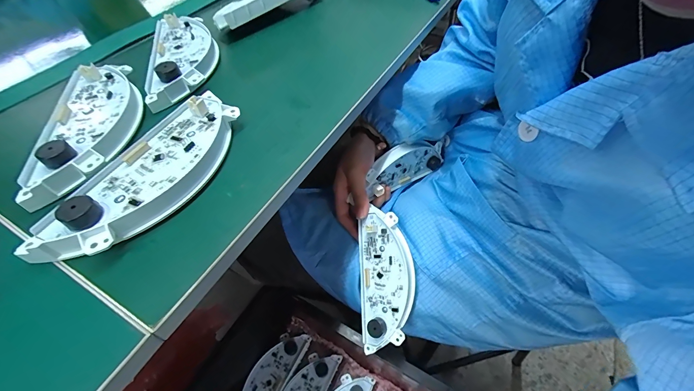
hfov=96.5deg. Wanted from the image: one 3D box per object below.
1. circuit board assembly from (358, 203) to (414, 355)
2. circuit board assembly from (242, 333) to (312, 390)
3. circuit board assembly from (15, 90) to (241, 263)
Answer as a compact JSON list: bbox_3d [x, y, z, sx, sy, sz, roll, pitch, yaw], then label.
[{"bbox_3d":[0.045,0.102,0.378,0.069,0.016,0.163,-9,80,29],"label":"circuit board assembly"},{"bbox_3d":[-0.131,0.306,0.514,0.062,0.012,0.171,22,56,19],"label":"circuit board assembly"},{"bbox_3d":[-0.145,-0.020,0.231,0.072,0.024,0.168,24,56,21],"label":"circuit board assembly"}]

